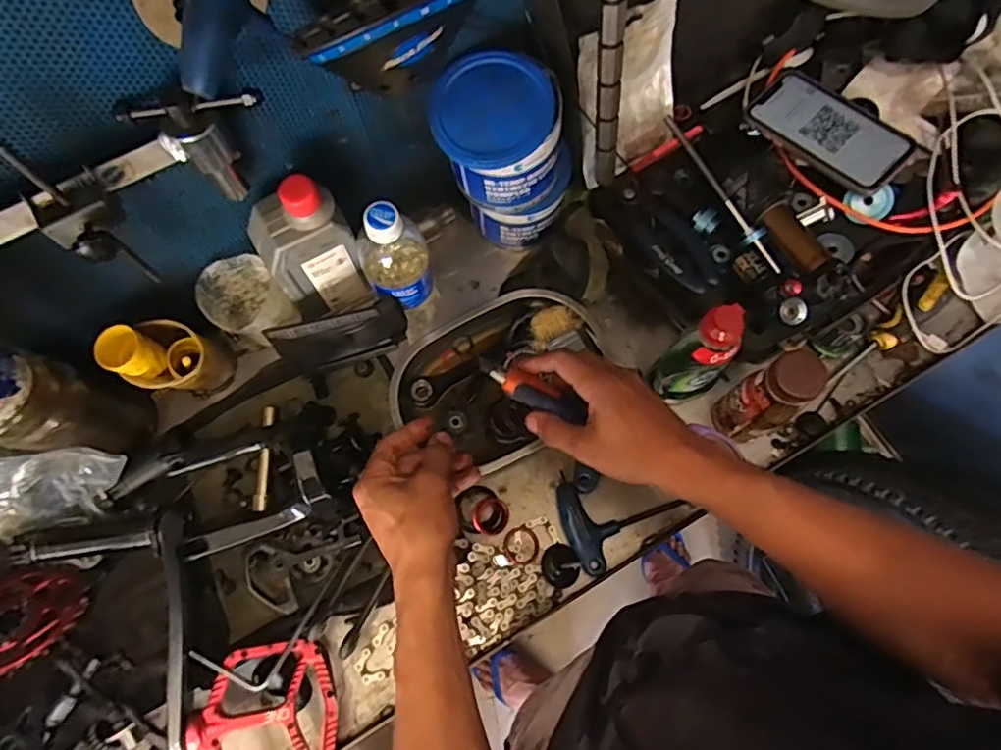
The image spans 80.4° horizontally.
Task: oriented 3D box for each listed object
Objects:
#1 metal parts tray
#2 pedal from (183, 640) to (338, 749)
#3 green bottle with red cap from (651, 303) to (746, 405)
[{"bbox_3d":[-0.004,0.001,0.601,0.216,0.046,0.162,-28,74,-7],"label":"metal parts tray"},{"bbox_3d":[-0.195,0.285,0.492,0.112,0.018,0.111,-4,72,-17],"label":"pedal"},{"bbox_3d":[0.169,-0.010,0.517,0.051,0.147,0.049,0,73,1],"label":"green bottle with red cap"}]

